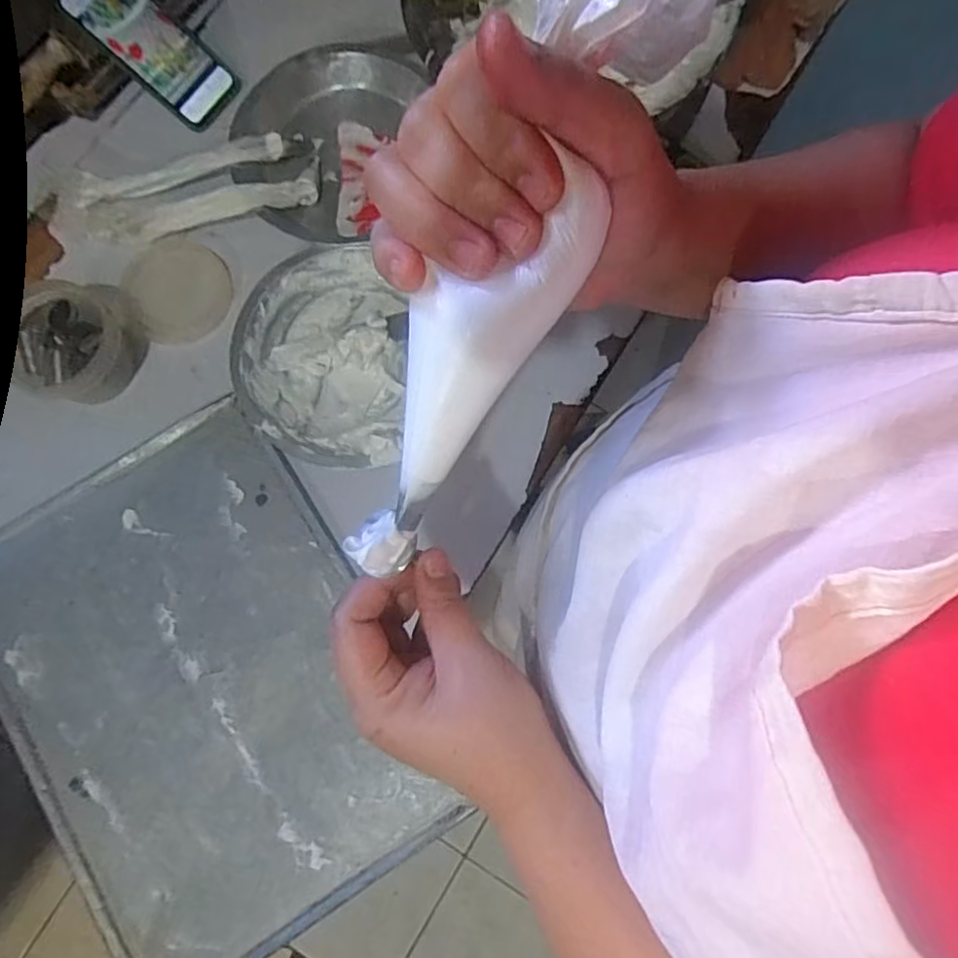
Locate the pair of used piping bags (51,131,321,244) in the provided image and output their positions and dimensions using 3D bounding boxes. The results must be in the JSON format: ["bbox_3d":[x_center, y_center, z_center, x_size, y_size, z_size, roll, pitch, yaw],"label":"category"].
[{"bbox_3d":[-0.306,-0.301,0.672,0.270,0.034,0.084,-16,79,-4],"label":"pair of used piping bags"}]

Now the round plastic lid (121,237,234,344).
[{"bbox_3d":[-0.308,-0.196,0.660,0.099,0.012,0.108,-31,81,-7],"label":"round plastic lid"}]

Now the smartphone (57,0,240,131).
[{"bbox_3d":[-0.345,-0.460,0.681,0.166,0.017,0.078,37,77,-31],"label":"smartphone"}]

